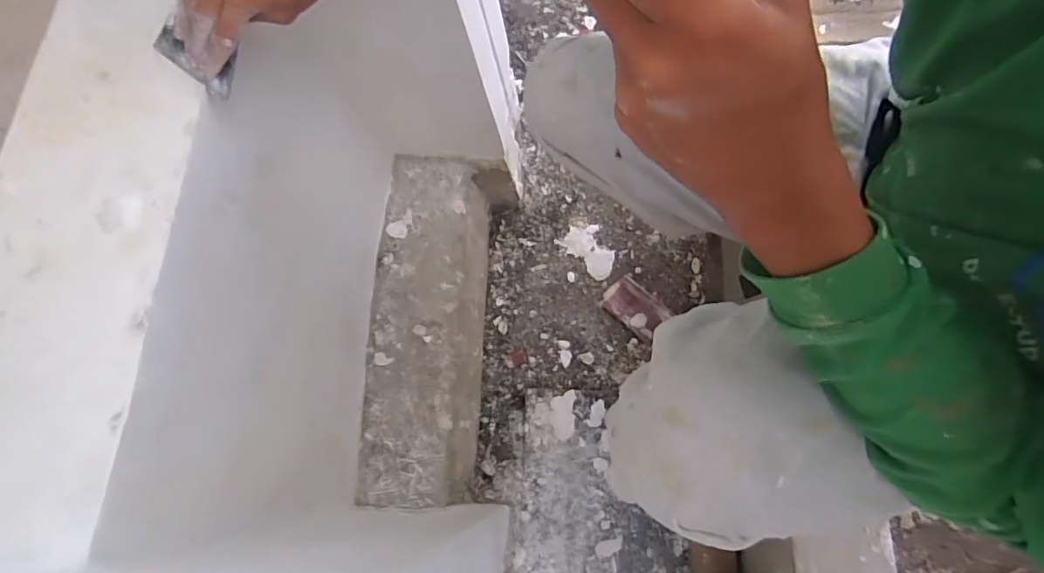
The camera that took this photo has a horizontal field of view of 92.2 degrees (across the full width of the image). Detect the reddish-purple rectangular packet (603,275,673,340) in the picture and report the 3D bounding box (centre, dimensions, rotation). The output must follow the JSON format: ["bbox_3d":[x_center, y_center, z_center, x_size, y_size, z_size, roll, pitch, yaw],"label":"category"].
[{"bbox_3d":[0.219,0.039,0.965,0.127,0.041,0.073,41,82,18],"label":"reddish-purple rectangular packet"}]

